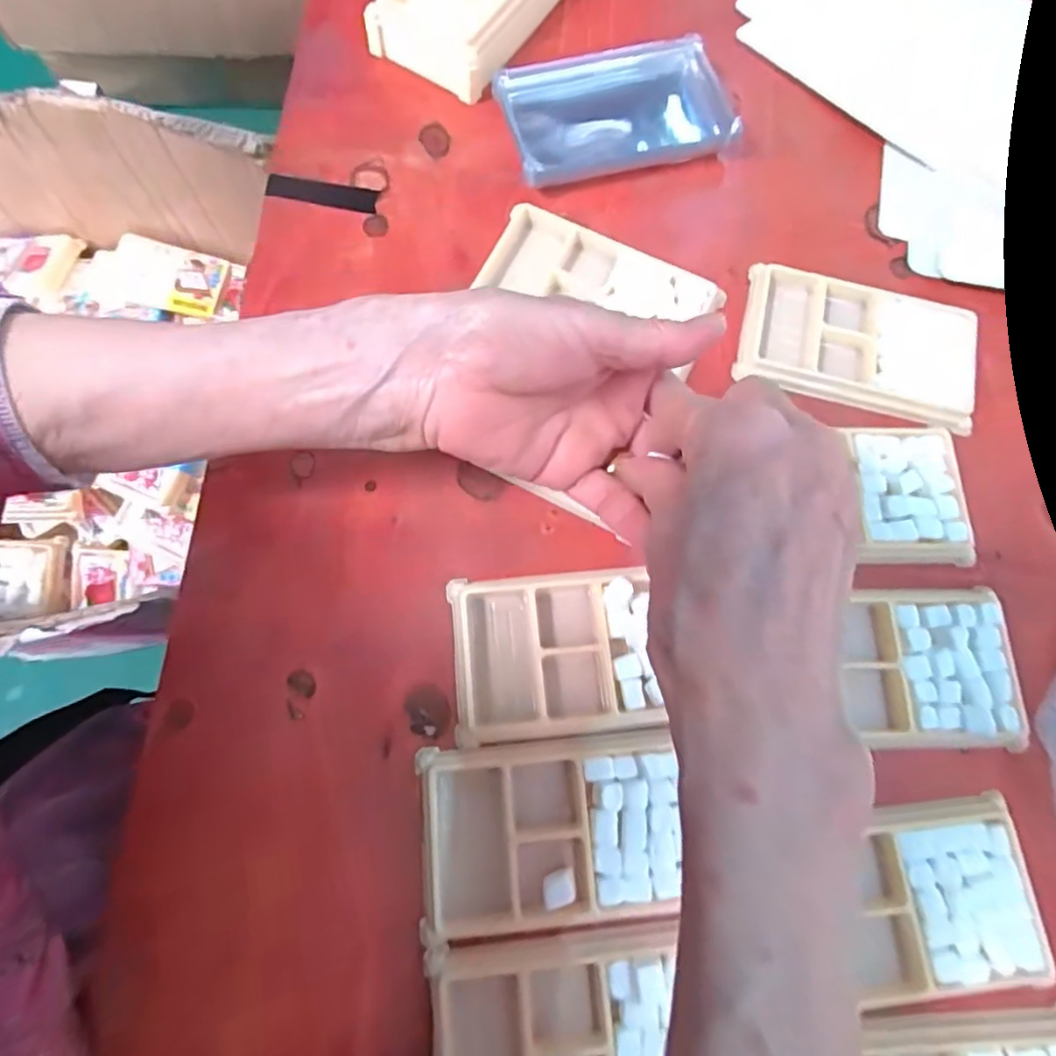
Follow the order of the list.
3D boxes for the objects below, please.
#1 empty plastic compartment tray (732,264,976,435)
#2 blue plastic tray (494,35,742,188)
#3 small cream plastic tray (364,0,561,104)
[{"bbox_3d":[0.192,-0.103,0.369,0.131,0.014,0.078,14,73,3],"label":"empty plastic compartment tray"},{"bbox_3d":[0.057,-0.265,0.402,0.145,0.030,0.080,-16,74,-6],"label":"blue plastic tray"},{"bbox_3d":[-0.031,-0.353,0.417,0.081,0.034,0.136,31,75,8],"label":"small cream plastic tray"}]

